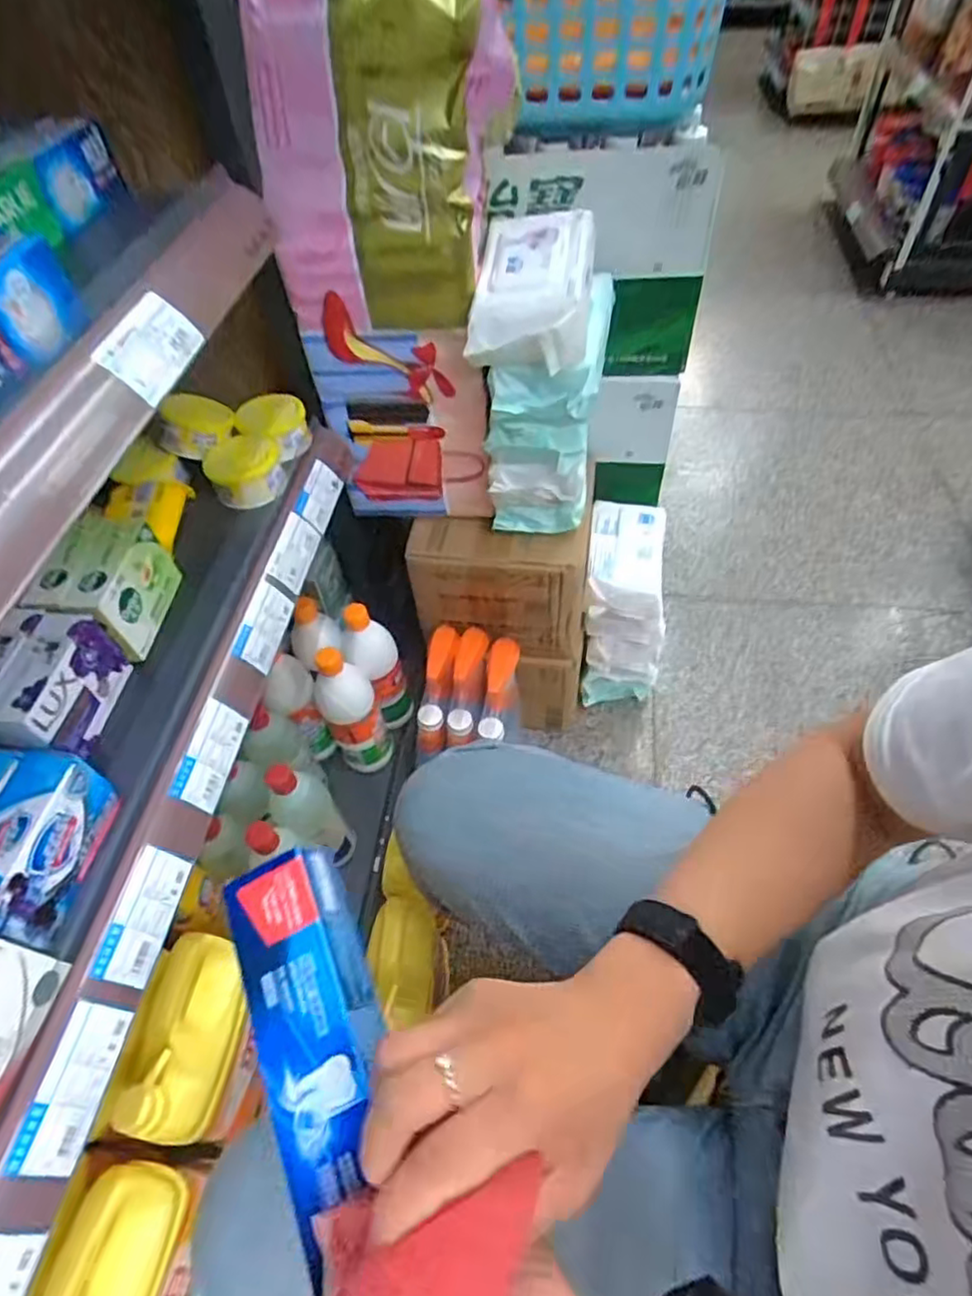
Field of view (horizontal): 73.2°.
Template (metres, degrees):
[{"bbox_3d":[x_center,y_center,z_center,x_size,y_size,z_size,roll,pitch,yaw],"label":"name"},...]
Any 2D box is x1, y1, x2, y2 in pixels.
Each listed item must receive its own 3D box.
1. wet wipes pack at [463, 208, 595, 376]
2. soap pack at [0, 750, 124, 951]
[{"bbox_3d":[0.044,-0.335,0.602,0.102,0.072,0.172,4,53,7],"label":"wet wipes pack"},{"bbox_3d":[-0.270,0.118,0.390,0.043,0.062,0.097,4,53,7],"label":"soap pack"}]

